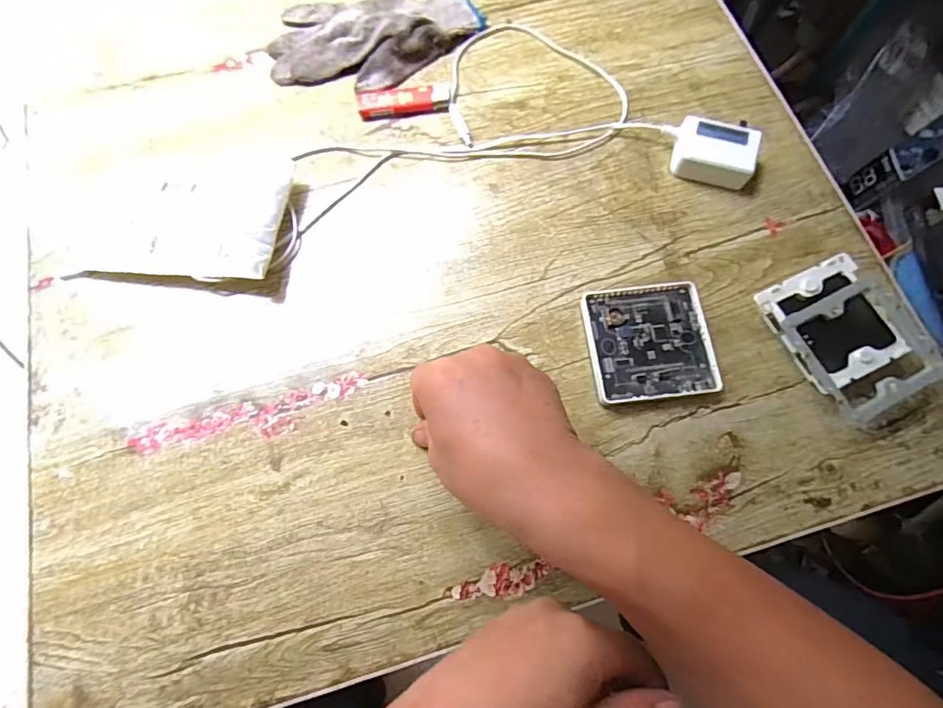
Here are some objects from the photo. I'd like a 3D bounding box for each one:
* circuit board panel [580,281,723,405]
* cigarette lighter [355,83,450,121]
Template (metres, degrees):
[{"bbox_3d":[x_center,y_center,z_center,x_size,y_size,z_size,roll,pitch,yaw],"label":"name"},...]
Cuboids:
[{"bbox_3d":[0.132,-0.009,0.369,0.087,0.013,0.088,-6,73,-3],"label":"circuit board panel"},{"bbox_3d":[-0.059,-0.227,0.439,0.081,0.010,0.028,-10,73,-4],"label":"cigarette lighter"}]

